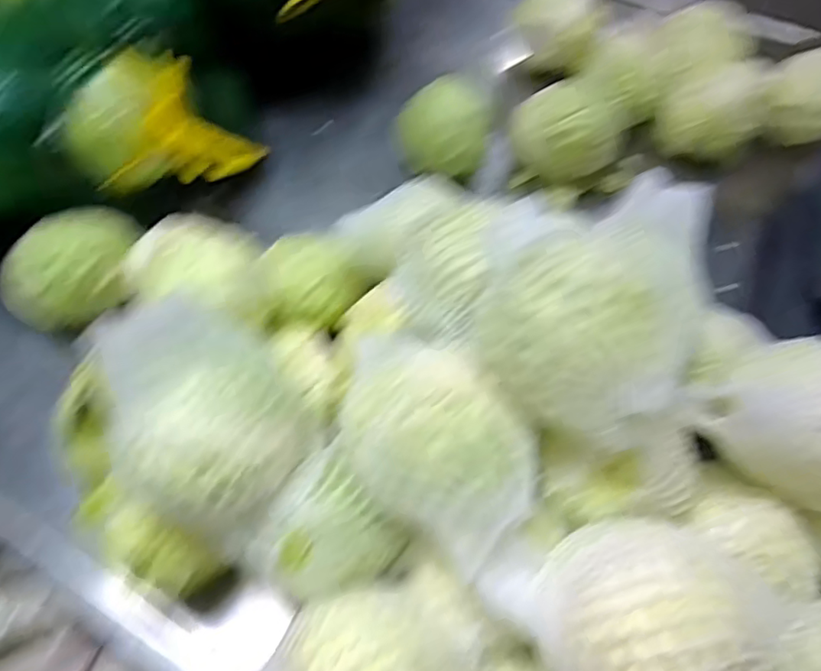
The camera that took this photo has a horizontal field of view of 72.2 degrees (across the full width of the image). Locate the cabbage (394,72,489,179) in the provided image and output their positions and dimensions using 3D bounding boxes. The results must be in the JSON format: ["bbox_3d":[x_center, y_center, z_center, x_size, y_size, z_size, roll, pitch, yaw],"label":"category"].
[{"bbox_3d":[0.043,-0.247,0.683,0.122,0.090,0.106,5,59,1],"label":"cabbage"}]

